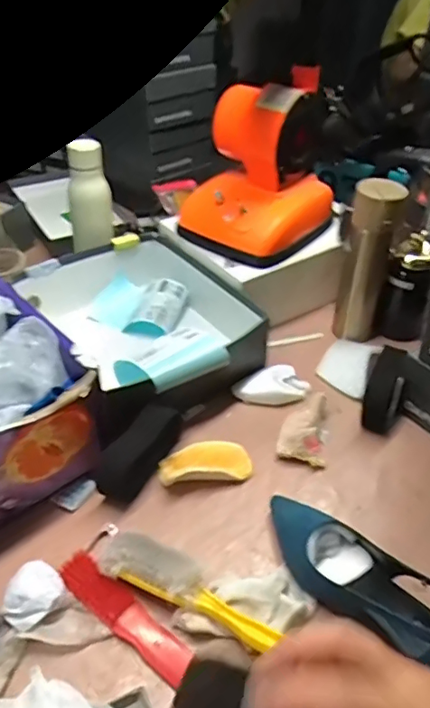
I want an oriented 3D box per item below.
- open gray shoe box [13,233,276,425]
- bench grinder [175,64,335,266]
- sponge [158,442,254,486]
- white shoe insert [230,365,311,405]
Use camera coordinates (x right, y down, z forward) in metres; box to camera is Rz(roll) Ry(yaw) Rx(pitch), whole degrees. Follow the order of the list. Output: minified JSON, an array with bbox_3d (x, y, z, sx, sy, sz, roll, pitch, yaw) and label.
[{"bbox_3d":[-0.115,-0.041,0.816,0.263,0.113,0.339,-25,47,-28],"label":"open gray shoe box"},{"bbox_3d":[0.066,-0.279,0.838,0.173,0.202,0.199,29,47,28],"label":"bench grinder"},{"bbox_3d":[-0.010,0.129,0.657,0.108,0.029,0.044,-9,41,-12],"label":"sponge"},{"bbox_3d":[0.078,0.045,0.765,0.099,0.021,0.060,-14,43,-18],"label":"white shoe insert"}]

